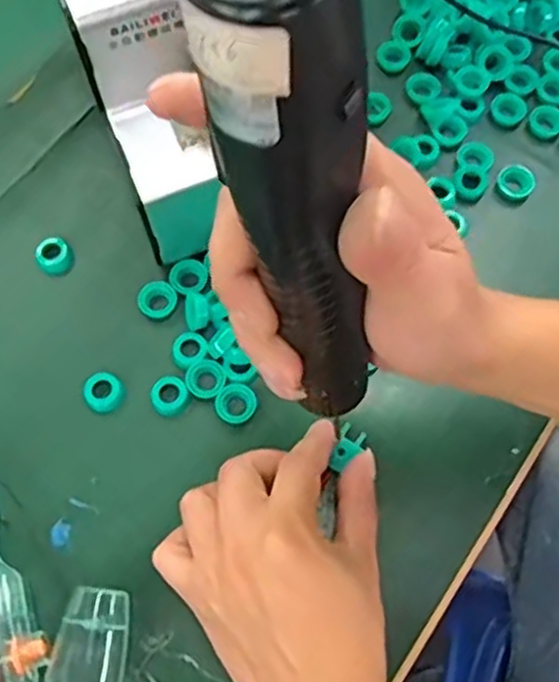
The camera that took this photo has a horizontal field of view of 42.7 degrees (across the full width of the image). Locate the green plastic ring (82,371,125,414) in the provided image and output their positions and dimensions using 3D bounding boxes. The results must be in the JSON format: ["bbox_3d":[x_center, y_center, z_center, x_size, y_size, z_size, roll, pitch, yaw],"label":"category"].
[{"bbox_3d":[-0.098,0.028,0.399,0.022,0.008,0.021,-1,68,1],"label":"green plastic ring"}]

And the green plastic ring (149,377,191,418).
[{"bbox_3d":[-0.060,0.031,0.397,0.020,0.005,0.022,-1,68,1],"label":"green plastic ring"}]

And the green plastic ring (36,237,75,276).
[{"bbox_3d":[-0.135,-0.052,0.428,0.020,0.009,0.023,-20,69,-6],"label":"green plastic ring"}]

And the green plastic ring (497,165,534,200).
[{"bbox_3d":[0.147,-0.099,0.443,0.023,0.008,0.022,-1,68,1],"label":"green plastic ring"}]

